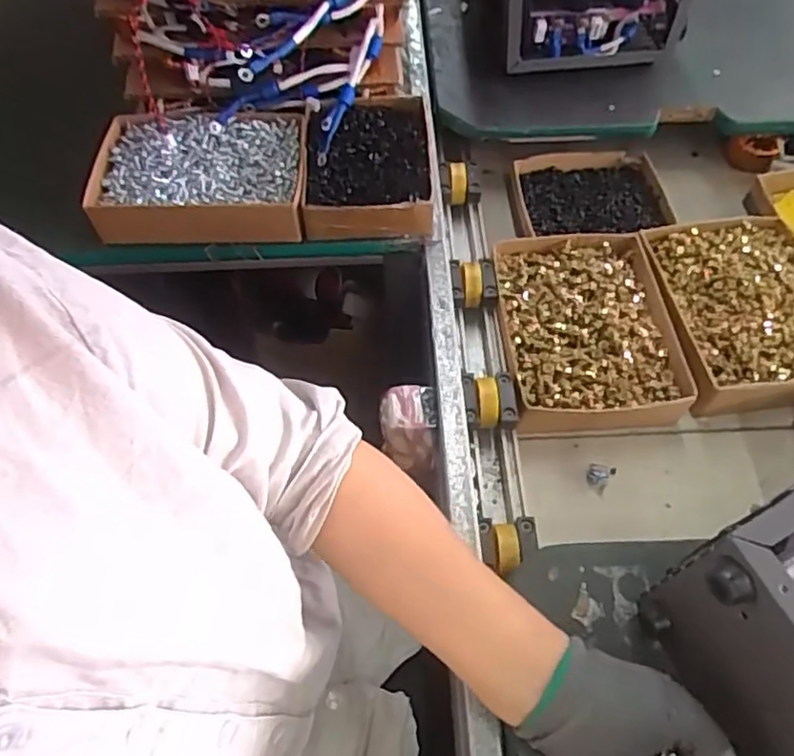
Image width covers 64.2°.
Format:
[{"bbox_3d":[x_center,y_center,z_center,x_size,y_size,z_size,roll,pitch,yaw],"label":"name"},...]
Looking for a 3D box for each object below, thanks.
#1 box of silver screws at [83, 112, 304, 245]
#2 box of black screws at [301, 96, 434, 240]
[{"bbox_3d":[-0.207,-0.209,0.665,0.215,0.050,0.150,-5,59,-2],"label":"box of silver screws"},{"bbox_3d":[-0.032,-0.230,0.675,0.129,0.048,0.177,-2,59,0],"label":"box of black screws"}]

